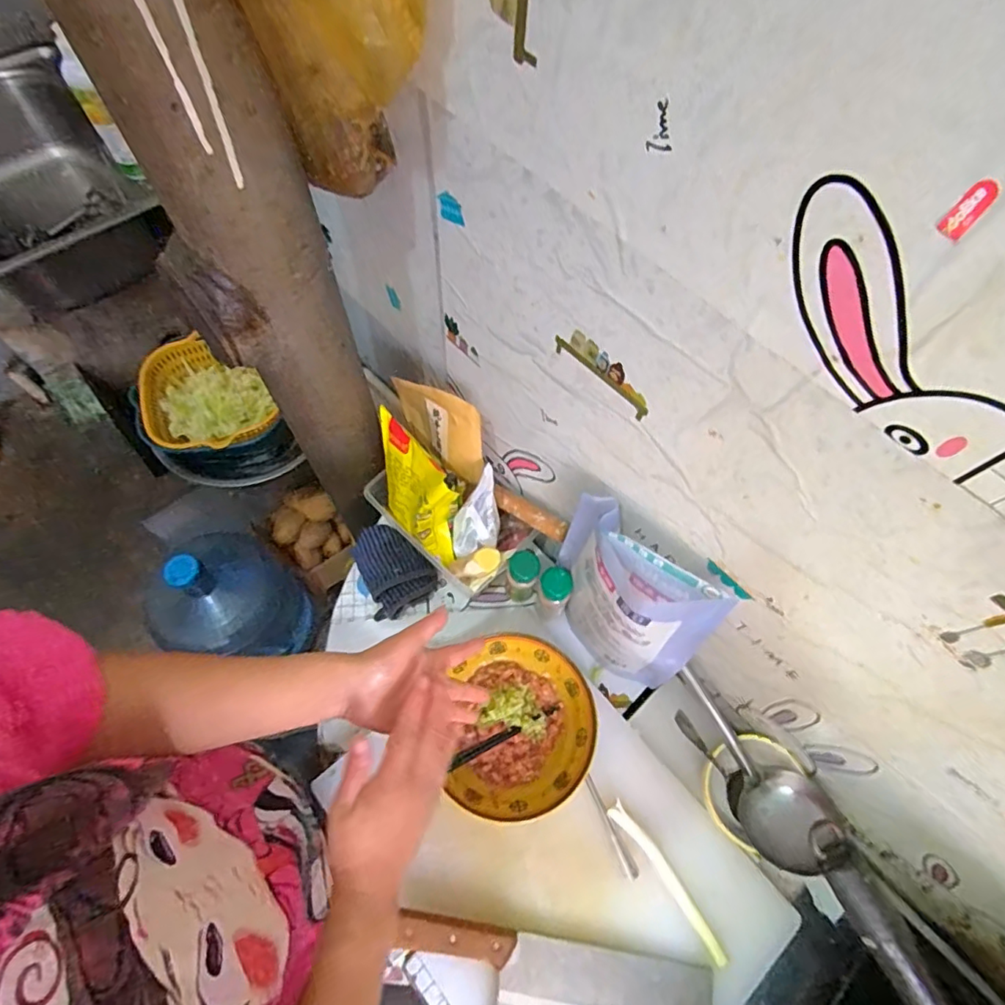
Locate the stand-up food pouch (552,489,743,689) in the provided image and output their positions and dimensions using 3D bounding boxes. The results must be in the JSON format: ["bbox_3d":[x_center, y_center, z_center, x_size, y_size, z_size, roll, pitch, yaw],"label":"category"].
[{"bbox_3d":[0.127,0.110,0.575,0.180,0.255,0.066,39,69,14],"label":"stand-up food pouch"}]

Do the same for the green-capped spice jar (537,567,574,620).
[{"bbox_3d":[0.061,0.117,0.679,0.039,0.115,0.042,1,65,-2],"label":"green-capped spice jar"}]

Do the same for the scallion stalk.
[{"bbox_3d":[0.172,0.393,0.563,0.020,0.007,0.166,-34,71,-17],"label":"scallion stalk"}]

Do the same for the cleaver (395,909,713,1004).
[{"bbox_3d":[0.048,0.486,0.516,0.308,0.027,0.107,10,65,2],"label":"cleaver"}]

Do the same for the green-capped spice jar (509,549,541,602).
[{"bbox_3d":[0.024,0.095,0.675,0.037,0.093,0.037,1,65,-2],"label":"green-capped spice jar"}]

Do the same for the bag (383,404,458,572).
[{"bbox_3d":[-0.108,-0.016,0.658,0.141,0.162,0.044,36,47,29],"label":"bag"}]

